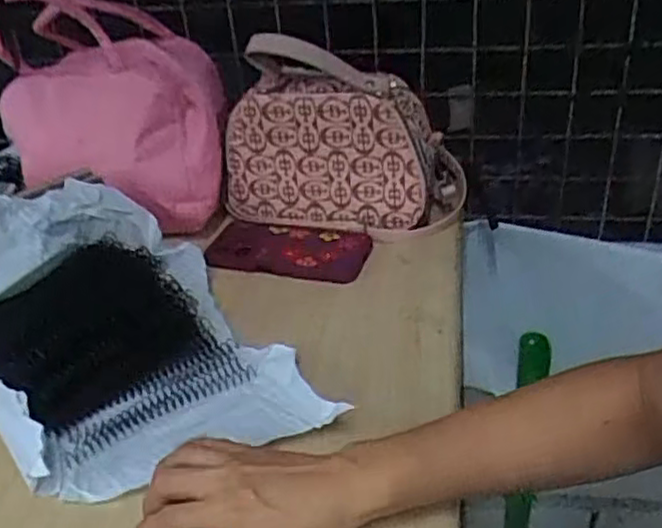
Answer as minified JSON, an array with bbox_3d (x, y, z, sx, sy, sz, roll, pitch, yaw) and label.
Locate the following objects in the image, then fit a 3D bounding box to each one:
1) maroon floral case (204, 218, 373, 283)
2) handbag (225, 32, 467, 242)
[{"bbox_3d":[-0.049,-0.016,0.752,0.171,0.009,0.084,6,36,17],"label":"maroon floral case"},{"bbox_3d":[0.010,-0.141,0.752,0.236,0.194,0.098,7,36,19],"label":"handbag"}]

